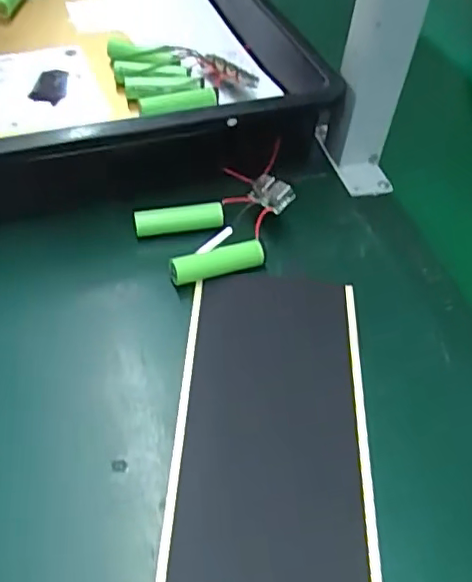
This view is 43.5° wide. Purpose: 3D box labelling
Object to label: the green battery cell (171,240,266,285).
[{"bbox_3d":[-0.012,-0.020,0.412,0.068,0.016,0.014,-12,50,-19],"label":"green battery cell"}]

